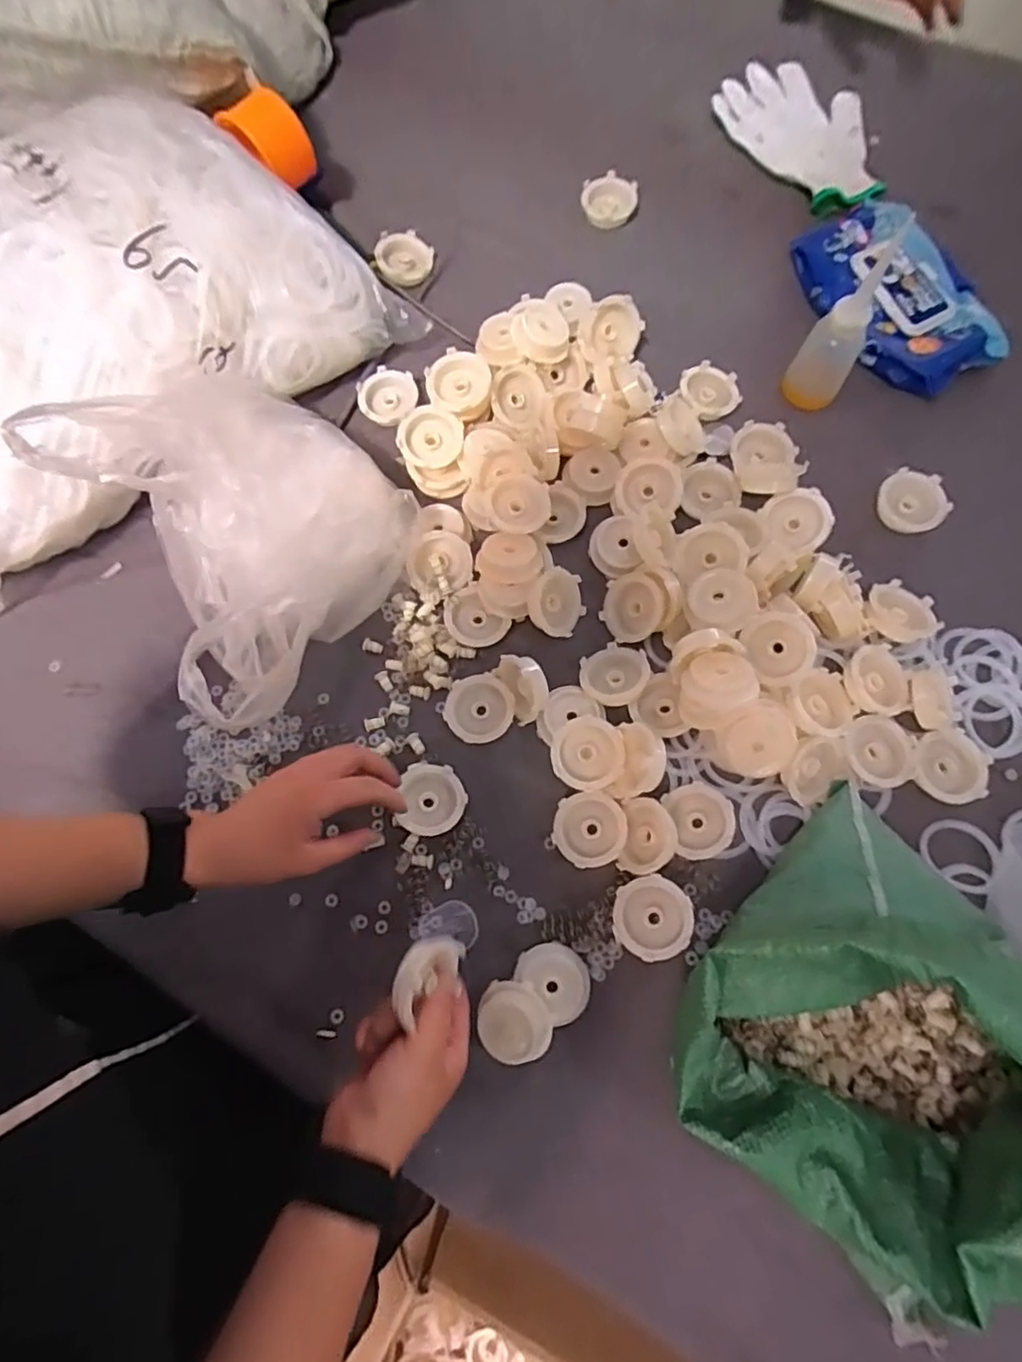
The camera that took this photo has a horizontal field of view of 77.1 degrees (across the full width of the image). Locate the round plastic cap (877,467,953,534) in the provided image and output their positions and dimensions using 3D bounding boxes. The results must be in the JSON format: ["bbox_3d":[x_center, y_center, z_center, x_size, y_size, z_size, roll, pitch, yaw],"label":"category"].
[{"bbox_3d":[0.339,-0.151,0.542,0.054,0.018,0.051,21,97,16],"label":"round plastic cap"}]

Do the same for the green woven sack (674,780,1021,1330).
[{"bbox_3d":[0.229,0.211,0.370,0.232,0.157,0.224,-43,78,-9],"label":"green woven sack"}]

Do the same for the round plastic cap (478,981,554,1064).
[{"bbox_3d":[0.002,0.237,0.446,0.048,0.022,0.053,-12,75,-1],"label":"round plastic cap"}]

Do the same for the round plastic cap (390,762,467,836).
[{"bbox_3d":[-0.061,0.090,0.489,0.052,0.025,0.053,0,74,2],"label":"round plastic cap"}]

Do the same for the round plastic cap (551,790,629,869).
[{"bbox_3d":[0.059,0.112,0.483,0.054,0.022,0.053,-1,75,2],"label":"round plastic cap"}]

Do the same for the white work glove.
[{"bbox_3d":[0.309,-0.561,0.662,0.126,0.028,0.209,-34,76,-7],"label":"white work glove"}]

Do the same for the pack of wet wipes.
[{"bbox_3d":[0.355,-0.353,0.588,0.129,0.045,0.197,-24,75,-4],"label":"pack of wet wipes"}]

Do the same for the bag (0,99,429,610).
[{"bbox_3d":[-0.404,-0.263,0.523,0.587,0.177,0.269,-38,76,-9],"label":"bag"}]

